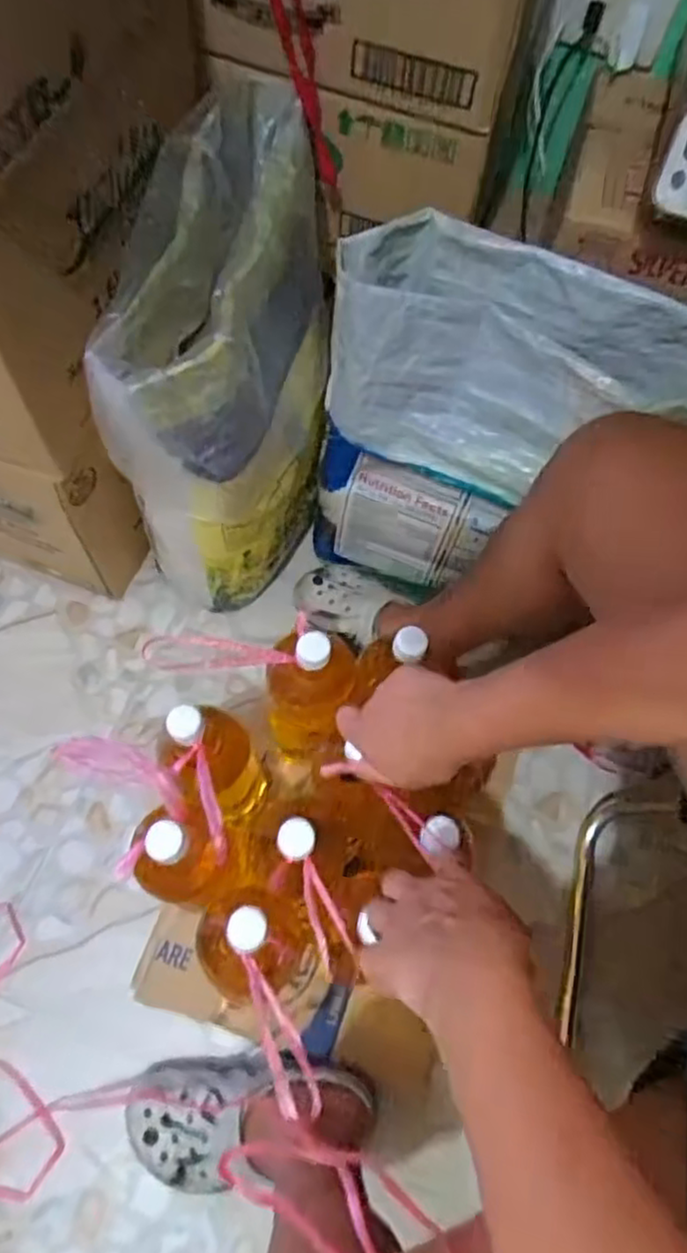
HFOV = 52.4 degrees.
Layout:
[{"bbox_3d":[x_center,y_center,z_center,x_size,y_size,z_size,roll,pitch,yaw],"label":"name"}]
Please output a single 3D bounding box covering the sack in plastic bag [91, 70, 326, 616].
[{"bbox_3d":[-0.121,-0.264,0.790,0.174,0.442,0.352,8,66,0],"label":"sack in plastic bag"}]

